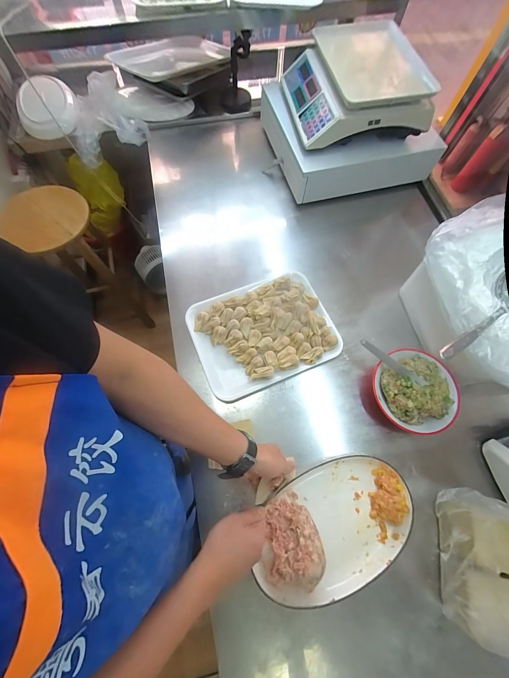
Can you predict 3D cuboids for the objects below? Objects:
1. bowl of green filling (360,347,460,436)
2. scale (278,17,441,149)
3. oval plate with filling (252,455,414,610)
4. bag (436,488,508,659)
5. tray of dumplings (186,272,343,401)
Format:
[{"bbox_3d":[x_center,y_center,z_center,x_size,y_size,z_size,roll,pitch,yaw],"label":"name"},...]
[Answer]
[{"bbox_3d":[0.326,0.110,0.573,0.155,0.113,0.165,0,69,-1],"label":"bowl of green filling"},{"bbox_3d":[0.263,-0.707,0.738,0.325,0.105,0.391,-9,69,-4],"label":"scale"},{"bbox_3d":[0.146,0.335,0.485,0.295,0.077,0.193,-17,70,-7],"label":"oval plate with filling"},{"bbox_3d":[0.376,0.344,0.392,0.095,0.235,0.193,15,69,5],"label":"bag"},{"bbox_3d":[0.021,-0.021,0.644,0.313,0.037,0.247,-21,71,-9],"label":"tray of dumplings"}]

